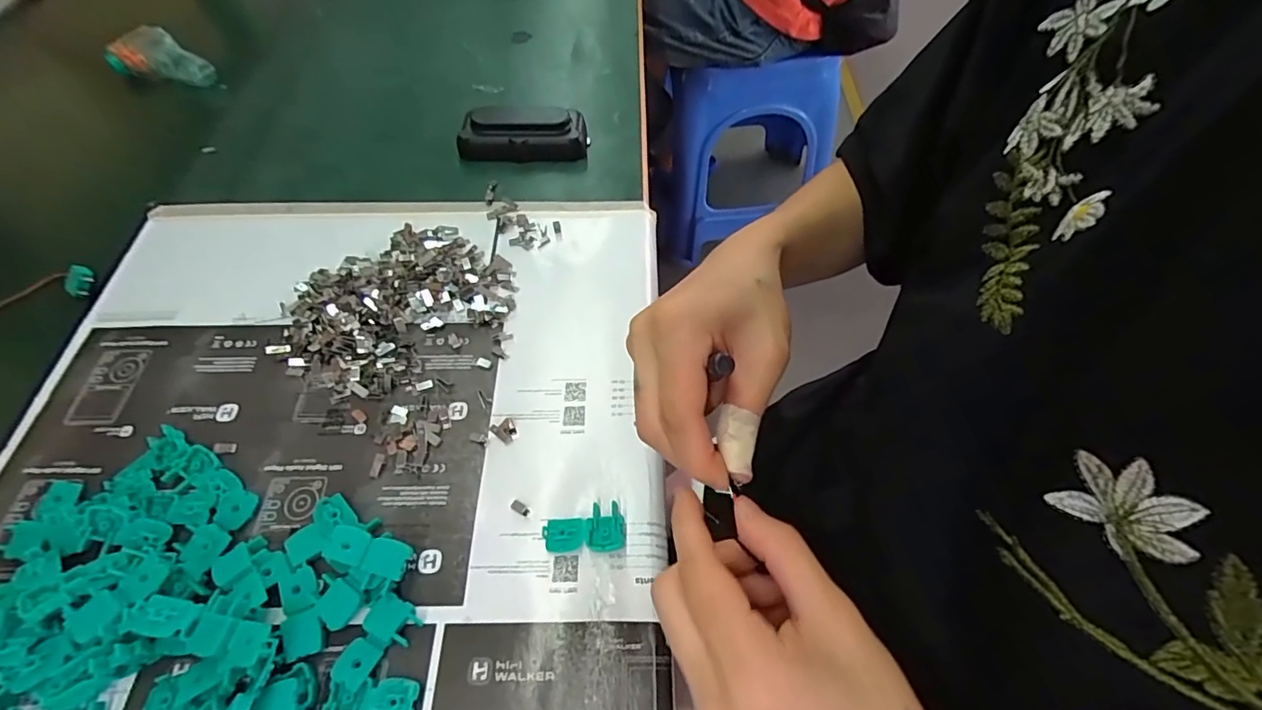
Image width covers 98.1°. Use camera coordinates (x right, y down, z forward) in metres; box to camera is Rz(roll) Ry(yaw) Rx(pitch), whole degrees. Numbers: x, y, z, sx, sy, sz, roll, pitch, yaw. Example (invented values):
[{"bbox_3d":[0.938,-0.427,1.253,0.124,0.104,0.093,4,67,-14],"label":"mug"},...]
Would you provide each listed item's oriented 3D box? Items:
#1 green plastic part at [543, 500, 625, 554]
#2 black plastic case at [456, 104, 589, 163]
[{"bbox_3d":[-0.025,0.095,0.301,0.043,0.010,0.025,1,58,1],"label":"green plastic part"},{"bbox_3d":[-0.094,-0.191,0.472,0.109,0.033,0.041,-7,58,-4],"label":"black plastic case"}]

